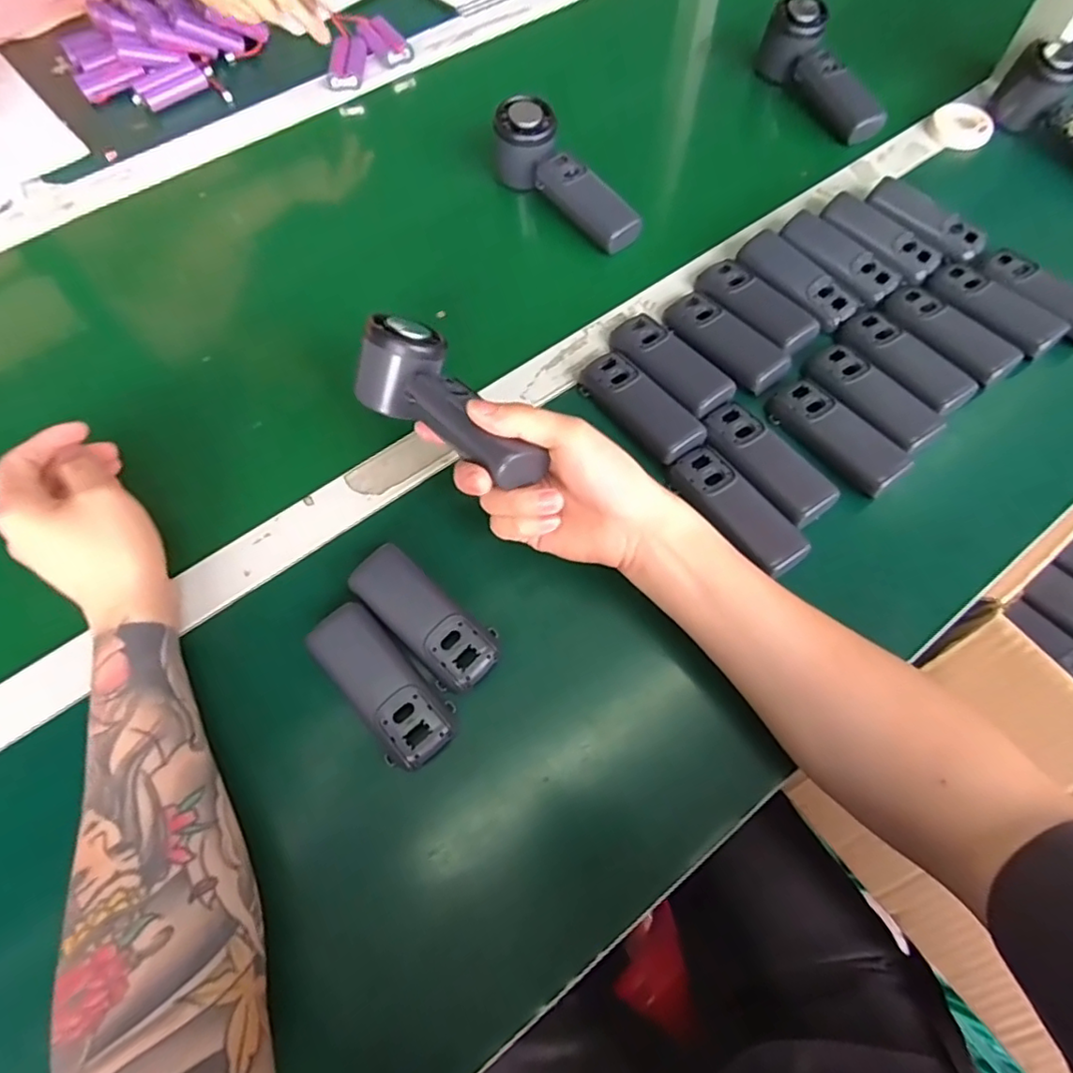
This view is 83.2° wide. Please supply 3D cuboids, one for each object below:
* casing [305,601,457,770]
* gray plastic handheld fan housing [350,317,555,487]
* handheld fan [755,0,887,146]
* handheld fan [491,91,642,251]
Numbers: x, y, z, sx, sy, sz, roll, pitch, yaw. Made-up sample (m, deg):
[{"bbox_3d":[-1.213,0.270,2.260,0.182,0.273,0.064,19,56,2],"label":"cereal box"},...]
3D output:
[{"bbox_3d":[-0.093,0.089,0.367,0.044,0.021,0.104,-35,70,-16],"label":"casing"},{"bbox_3d":[-0.054,-0.082,0.380,0.062,0.048,0.147,-38,63,-16],"label":"gray plastic handheld fan housing"},{"bbox_3d":[0.287,-0.461,0.606,0.040,0.063,0.160,-28,80,-13],"label":"handheld fan"},{"bbox_3d":[0.025,-0.316,0.530,0.053,0.052,0.157,-36,70,-16],"label":"handheld fan"}]

